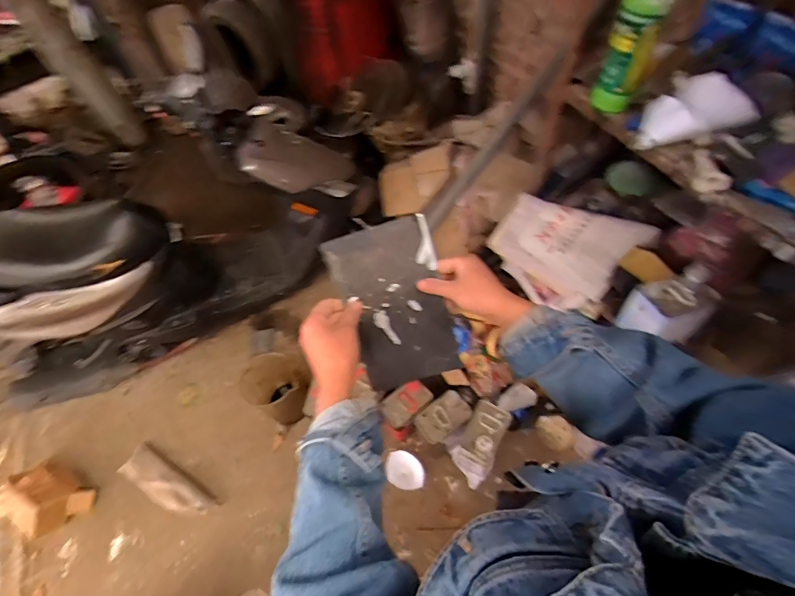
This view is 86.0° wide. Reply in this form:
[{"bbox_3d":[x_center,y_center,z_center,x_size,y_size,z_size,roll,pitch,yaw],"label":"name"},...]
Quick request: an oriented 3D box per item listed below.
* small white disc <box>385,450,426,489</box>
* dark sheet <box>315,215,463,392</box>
[{"bbox_3d":[0.026,0.573,1.418,0.122,0.022,0.122,-1,80,10],"label":"small white disc"},{"bbox_3d":[0.000,0.012,0.588,0.135,0.221,0.015,-18,14,1],"label":"dark sheet"}]

